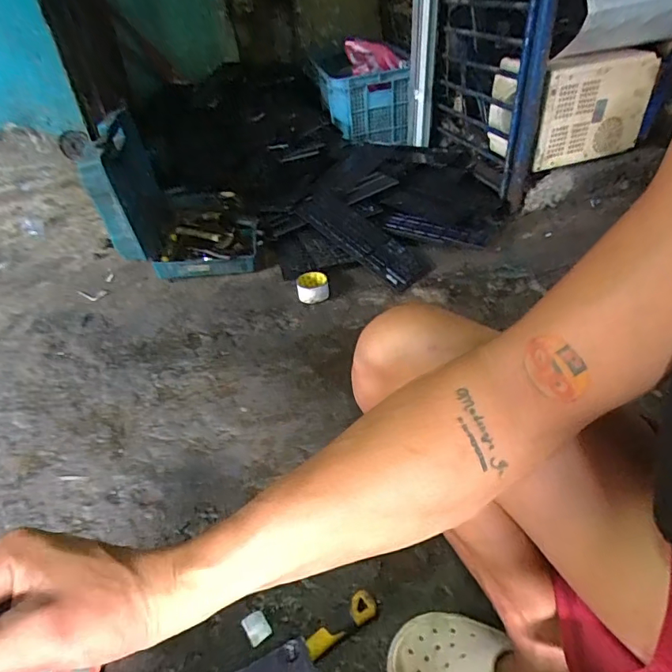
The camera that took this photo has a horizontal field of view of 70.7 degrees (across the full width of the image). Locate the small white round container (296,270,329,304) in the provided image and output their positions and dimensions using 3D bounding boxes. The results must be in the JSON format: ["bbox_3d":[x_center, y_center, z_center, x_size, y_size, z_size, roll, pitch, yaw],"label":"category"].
[{"bbox_3d":[-0.062,-0.132,1.268,0.086,0.041,0.094,-9,38,-4],"label":"small white round container"}]

